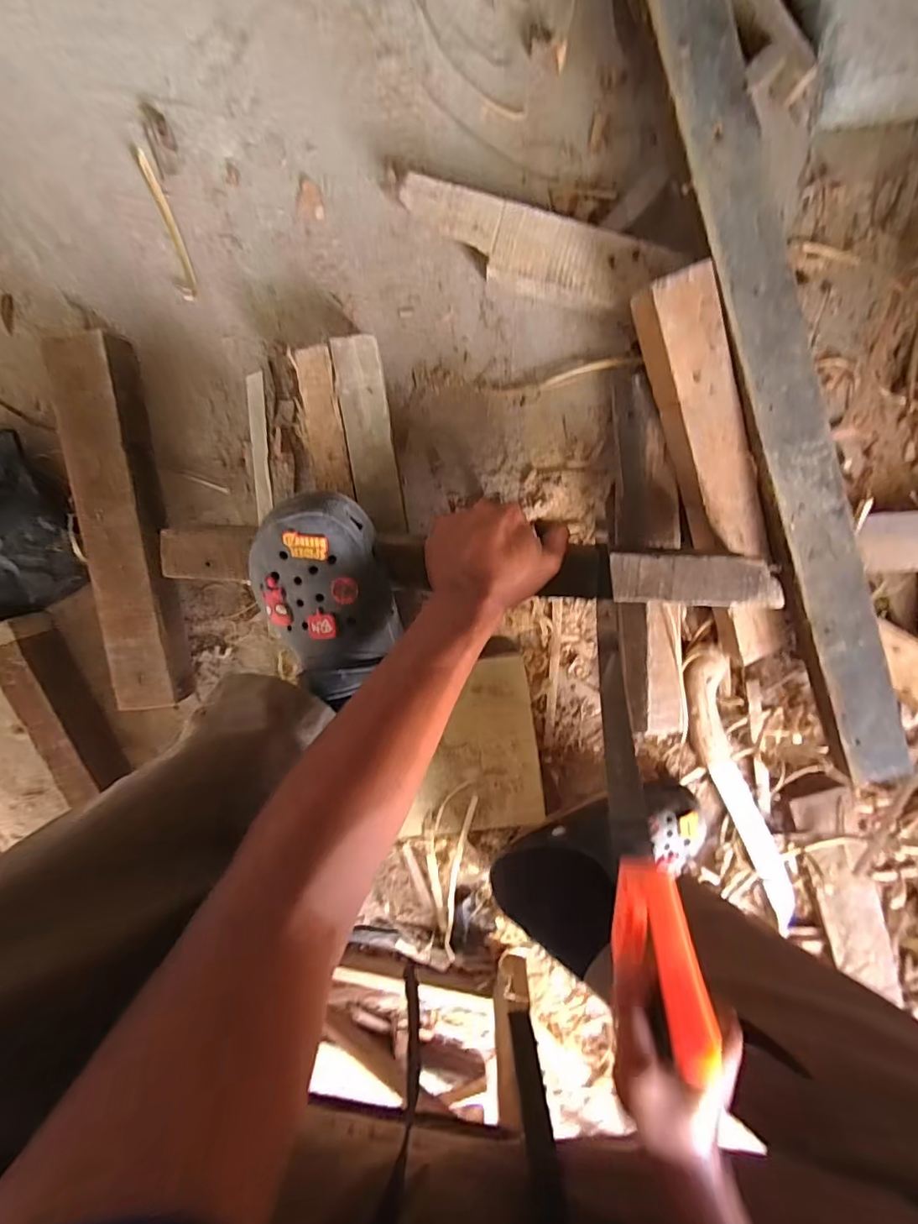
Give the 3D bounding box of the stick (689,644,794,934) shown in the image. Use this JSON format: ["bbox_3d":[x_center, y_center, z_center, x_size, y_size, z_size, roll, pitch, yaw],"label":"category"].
[{"bbox_3d":[0.324,0.212,0.585,0.064,0.024,0.372,-19,99,4],"label":"stick"}]

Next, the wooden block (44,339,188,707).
[{"bbox_3d":[-0.343,-0.084,0.530,0.069,0.049,0.367,-4,100,1],"label":"wooden block"}]

